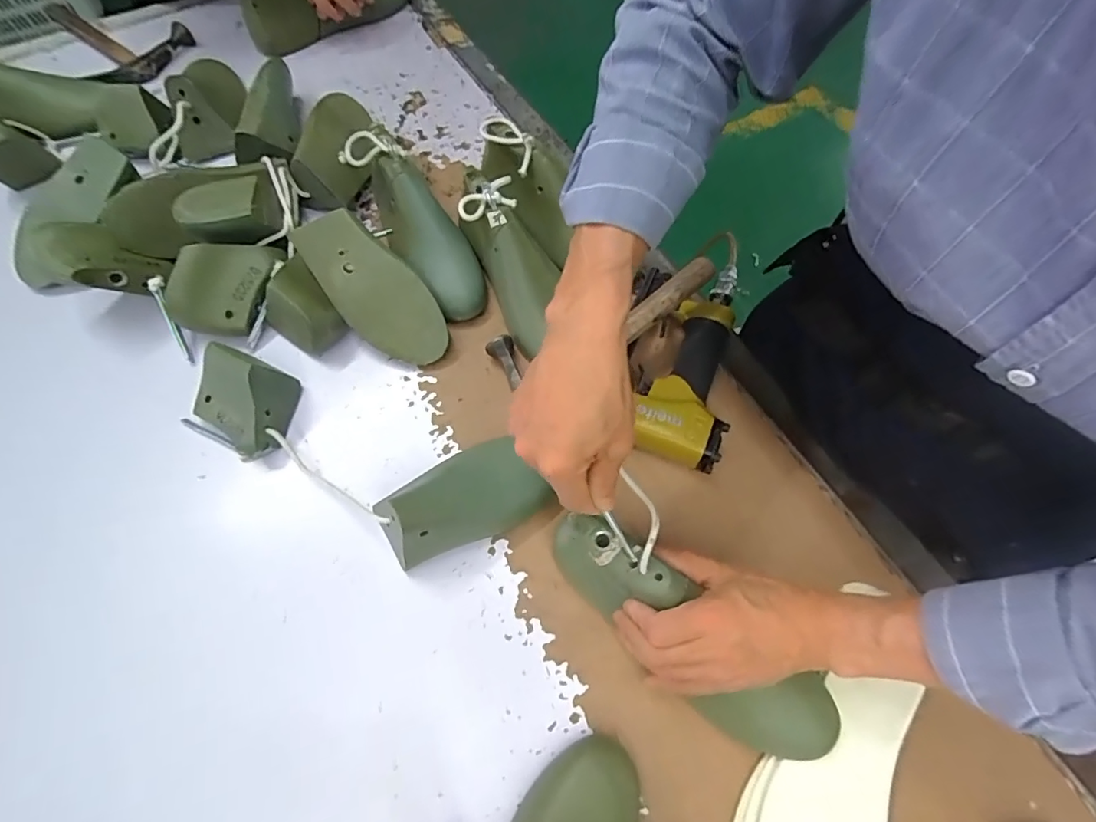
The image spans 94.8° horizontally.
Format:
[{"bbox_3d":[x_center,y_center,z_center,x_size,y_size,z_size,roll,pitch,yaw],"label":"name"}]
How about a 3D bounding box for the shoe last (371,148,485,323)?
[{"bbox_3d":[-0.136,-0.189,0.550,0.067,0.065,0.203,-33,85,-16],"label":"shoe last"}]

